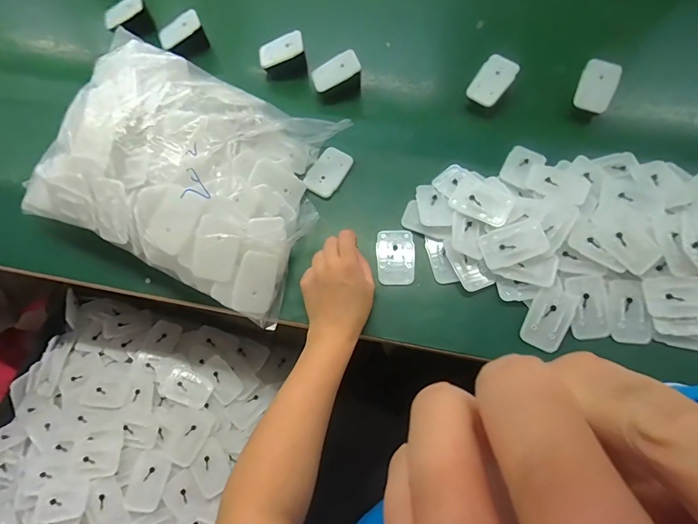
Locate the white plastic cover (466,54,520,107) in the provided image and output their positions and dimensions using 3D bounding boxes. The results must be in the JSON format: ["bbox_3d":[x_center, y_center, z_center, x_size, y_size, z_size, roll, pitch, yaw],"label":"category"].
[{"bbox_3d":[0.197,-0.252,0.523,0.048,0.010,0.069,40,93,22],"label":"white plastic cover"}]

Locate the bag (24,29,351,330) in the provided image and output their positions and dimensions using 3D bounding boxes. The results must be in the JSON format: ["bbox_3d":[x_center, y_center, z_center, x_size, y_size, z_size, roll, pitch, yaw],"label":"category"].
[{"bbox_3d":[-0.188,-0.113,0.455,0.307,0.117,0.250,23,72,10],"label":"bag"}]

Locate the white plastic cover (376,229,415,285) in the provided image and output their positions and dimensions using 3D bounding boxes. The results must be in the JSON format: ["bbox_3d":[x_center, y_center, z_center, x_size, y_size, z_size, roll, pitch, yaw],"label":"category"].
[{"bbox_3d":[0.057,-0.007,0.464,0.045,0.006,0.070,1,69,3],"label":"white plastic cover"}]

